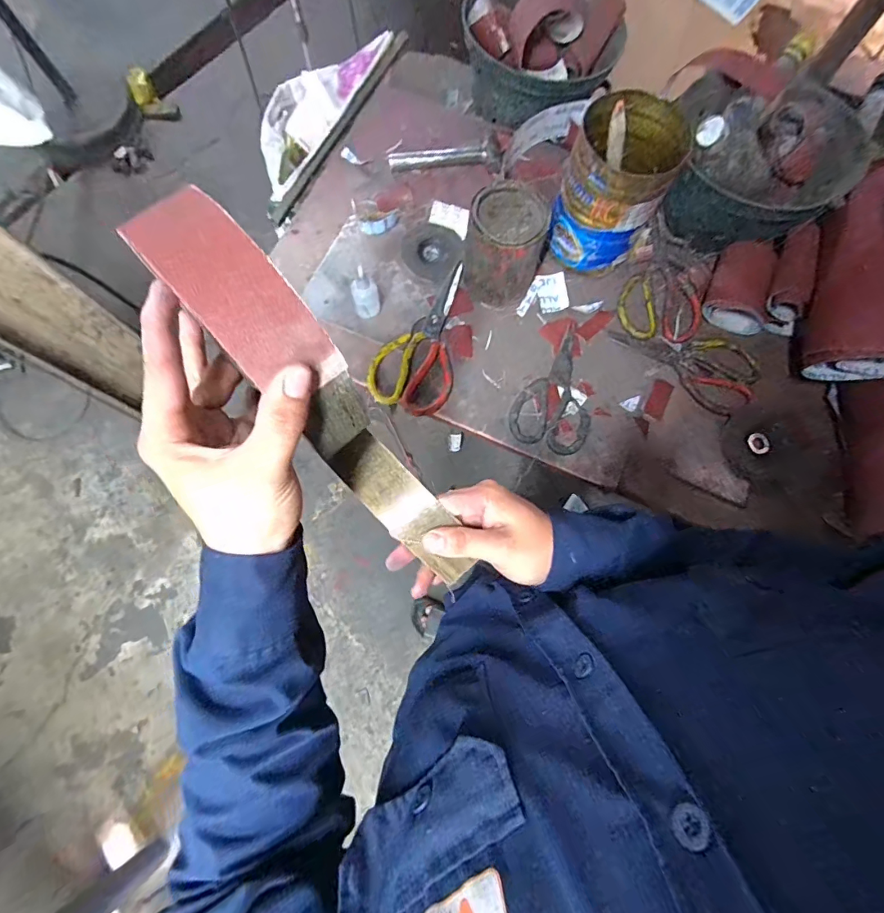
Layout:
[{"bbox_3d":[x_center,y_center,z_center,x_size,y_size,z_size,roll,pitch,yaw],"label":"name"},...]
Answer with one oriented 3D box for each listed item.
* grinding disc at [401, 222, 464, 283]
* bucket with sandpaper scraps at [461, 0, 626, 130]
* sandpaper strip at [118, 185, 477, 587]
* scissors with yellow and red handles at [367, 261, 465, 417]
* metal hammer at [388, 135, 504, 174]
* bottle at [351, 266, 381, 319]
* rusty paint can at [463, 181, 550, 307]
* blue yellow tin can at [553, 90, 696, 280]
[{"bbox_3d":[-0.017,-0.294,0.635,0.086,0.015,0.084,0,75,-1],"label":"grinding disc"},{"bbox_3d":[0.133,-0.610,0.677,0.223,0.117,0.191,42,78,9],"label":"bucket with sandpaper scraps"},{"bbox_3d":[-0.058,-0.012,0.281,0.045,0.273,0.104,-40,53,-10],"label":"sandpaper strip"},{"bbox_3d":[-0.028,-0.167,0.603,0.105,0.016,0.225,11,75,2],"label":"scissors with yellow and red handles"},{"bbox_3d":[0.005,-0.451,0.676,0.166,0.020,0.058,-3,76,-2],"label":"metal hammer"},{"bbox_3d":[-0.097,-0.204,0.572,0.032,0.075,0.029,-12,76,-4],"label":"bottle"},{"bbox_3d":[0.080,-0.269,0.579,0.089,0.115,0.104,20,76,4],"label":"rusty paint can"},{"bbox_3d":[0.217,-0.339,0.577,0.113,0.162,0.138,28,77,6],"label":"blue yellow tin can"}]

